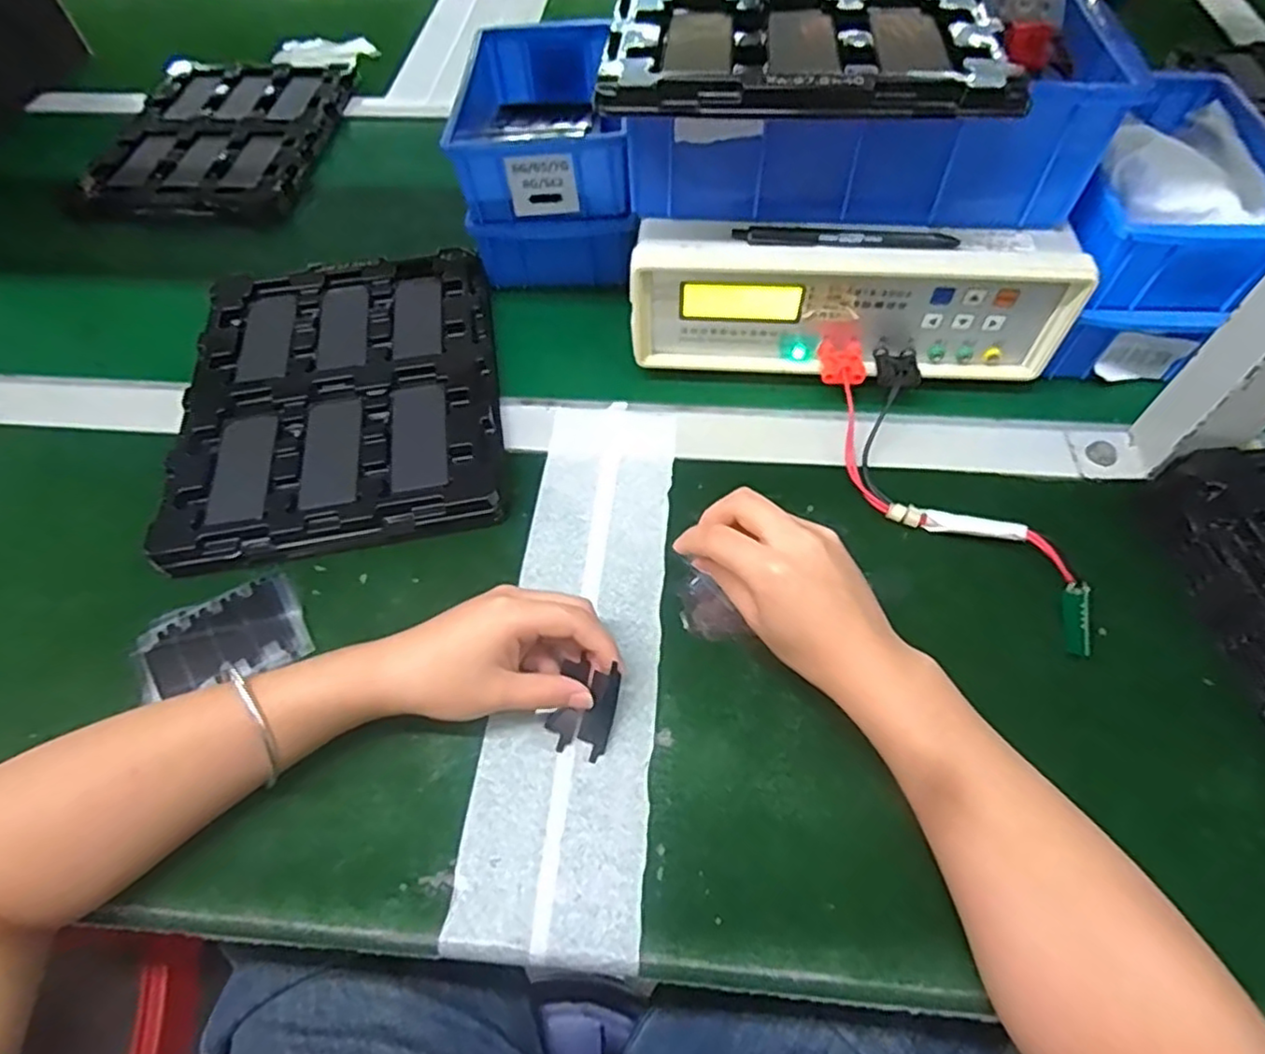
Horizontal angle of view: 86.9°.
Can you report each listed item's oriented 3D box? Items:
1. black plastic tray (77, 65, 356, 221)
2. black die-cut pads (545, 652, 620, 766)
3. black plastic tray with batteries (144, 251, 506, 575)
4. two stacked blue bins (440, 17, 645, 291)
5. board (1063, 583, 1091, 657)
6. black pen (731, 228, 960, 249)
[{"bbox_3d":[-0.437,-0.422,0.711,0.222,0.024,0.269,2,59,4],"label":"black plastic tray"},{"bbox_3d":[-0.026,0.099,0.361,0.034,0.007,0.047,15,87,7],"label":"black die-cut pads"},{"bbox_3d":[-0.213,-0.102,0.492,0.221,0.027,0.270,-9,59,-3],"label":"black plastic tray with batteries"},{"bbox_3d":[-0.068,-0.325,0.559,0.122,0.102,0.212,-1,59,2],"label":"two stacked blue bins"},{"bbox_3d":[0.246,0.051,0.370,0.004,0.013,0.040,9,82,-23],"label":"board"},{"bbox_3d":[0.133,-0.182,0.422,0.137,0.006,0.010,5,57,5],"label":"black pen"}]

